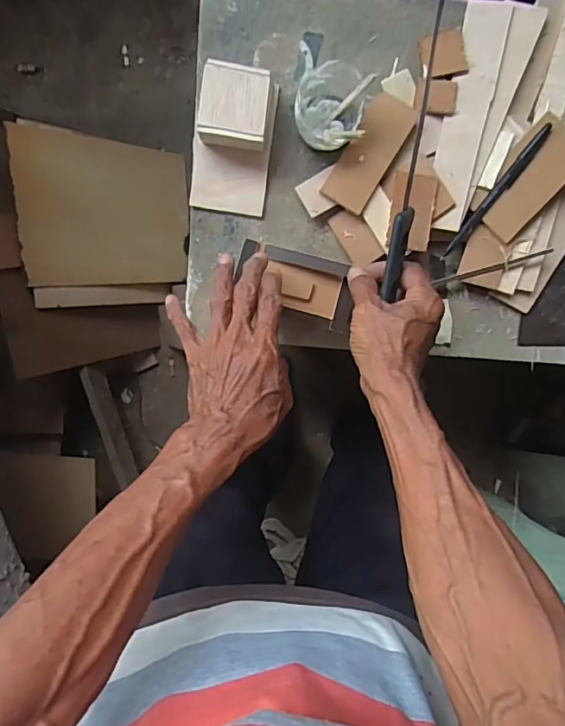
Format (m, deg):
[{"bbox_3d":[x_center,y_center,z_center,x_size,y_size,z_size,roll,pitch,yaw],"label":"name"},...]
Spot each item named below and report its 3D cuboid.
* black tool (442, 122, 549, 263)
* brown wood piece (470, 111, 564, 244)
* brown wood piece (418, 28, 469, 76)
[{"bbox_3d":[0.208,-0.165,0.499,0.014,0.009,0.149,36,96,-8],"label":"black tool"},{"bbox_3d":[0.237,-0.177,0.498,0.060,0.007,0.108,42,103,0],"label":"brown wood piece"},{"bbox_3d":[0.155,-0.298,0.498,0.041,0.011,0.039,-10,100,-1],"label":"brown wood piece"}]

